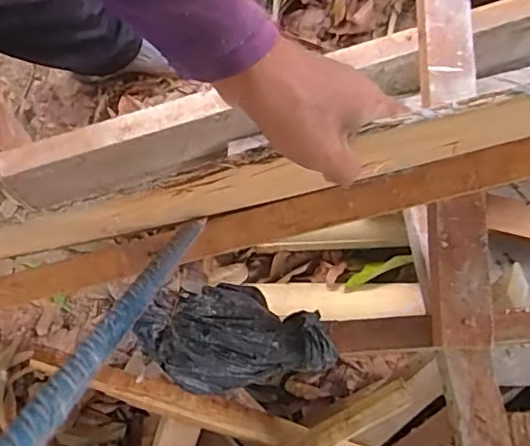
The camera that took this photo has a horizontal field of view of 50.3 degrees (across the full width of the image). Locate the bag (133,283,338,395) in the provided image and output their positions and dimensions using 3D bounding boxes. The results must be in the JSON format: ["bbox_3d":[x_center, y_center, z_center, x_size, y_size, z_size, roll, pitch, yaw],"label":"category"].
[{"bbox_3d":[-0.035,0.129,0.644,0.206,0.067,0.119,-7,80,-2],"label":"bag"}]

